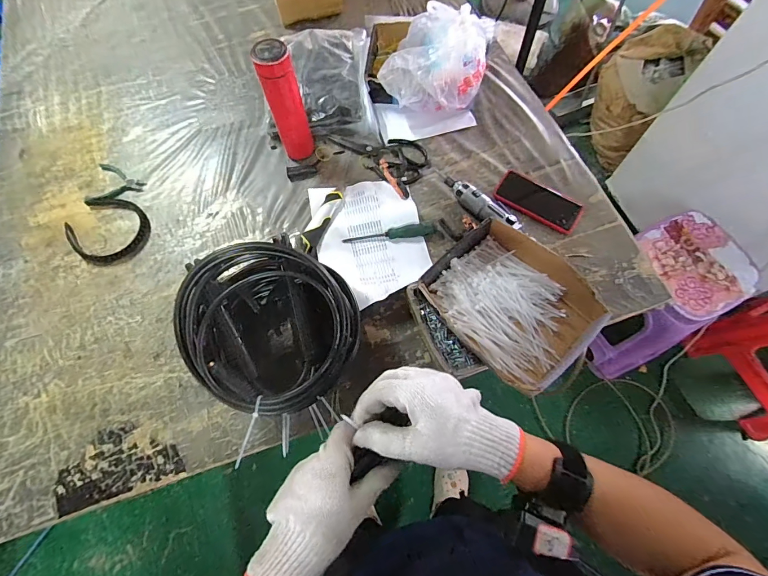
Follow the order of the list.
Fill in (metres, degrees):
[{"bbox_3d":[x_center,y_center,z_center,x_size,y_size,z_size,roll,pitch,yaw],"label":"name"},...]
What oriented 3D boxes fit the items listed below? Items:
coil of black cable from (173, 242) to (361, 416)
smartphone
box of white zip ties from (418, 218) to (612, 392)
[{"bbox_3d":[-0.169,0.053,0.556,0.255,0.072,0.236,16,69,8],"label":"coil of black cable"},{"bbox_3d":[0.315,-0.178,0.782,0.171,0.016,0.071,29,72,12],"label":"smartphone"},{"bbox_3d":[0.204,0.021,0.618,0.208,0.059,0.253,-38,72,-13],"label":"box of white zip ties"}]

